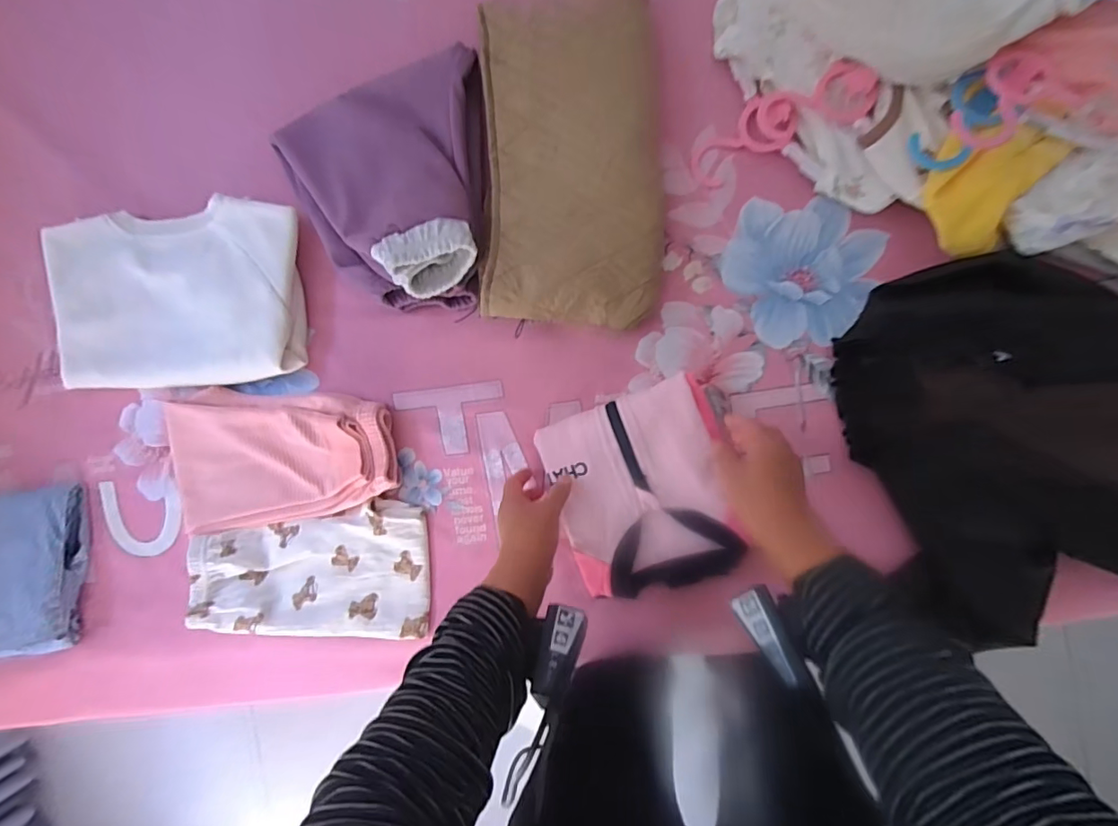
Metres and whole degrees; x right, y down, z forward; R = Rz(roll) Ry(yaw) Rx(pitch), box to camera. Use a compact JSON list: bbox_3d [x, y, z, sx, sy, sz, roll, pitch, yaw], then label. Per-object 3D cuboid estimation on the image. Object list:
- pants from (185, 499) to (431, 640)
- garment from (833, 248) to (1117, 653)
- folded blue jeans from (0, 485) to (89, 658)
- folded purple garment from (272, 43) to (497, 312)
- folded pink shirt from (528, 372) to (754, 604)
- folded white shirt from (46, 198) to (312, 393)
[{"bbox_3d":[-0.279,0.179,0.598,0.263,0.024,0.146,-1,87,2],"label":"pants"},{"bbox_3d":[0.450,0.023,0.463,0.307,0.098,0.355,-17,89,6],"label":"garment"},{"bbox_3d":[-0.691,0.198,0.640,0.238,0.058,0.197,-5,90,6],"label":"folded blue jeans"},{"bbox_3d":[-0.185,-0.237,0.548,0.249,0.090,0.249,0,90,9],"label":"folded purple garment"},{"bbox_3d":[0.091,0.081,0.539,0.183,0.043,0.198,-20,87,9],"label":"folded pink shirt"},{"bbox_3d":[-0.437,-0.131,0.599,0.299,0.029,0.201,-2,91,6],"label":"folded white shirt"}]

